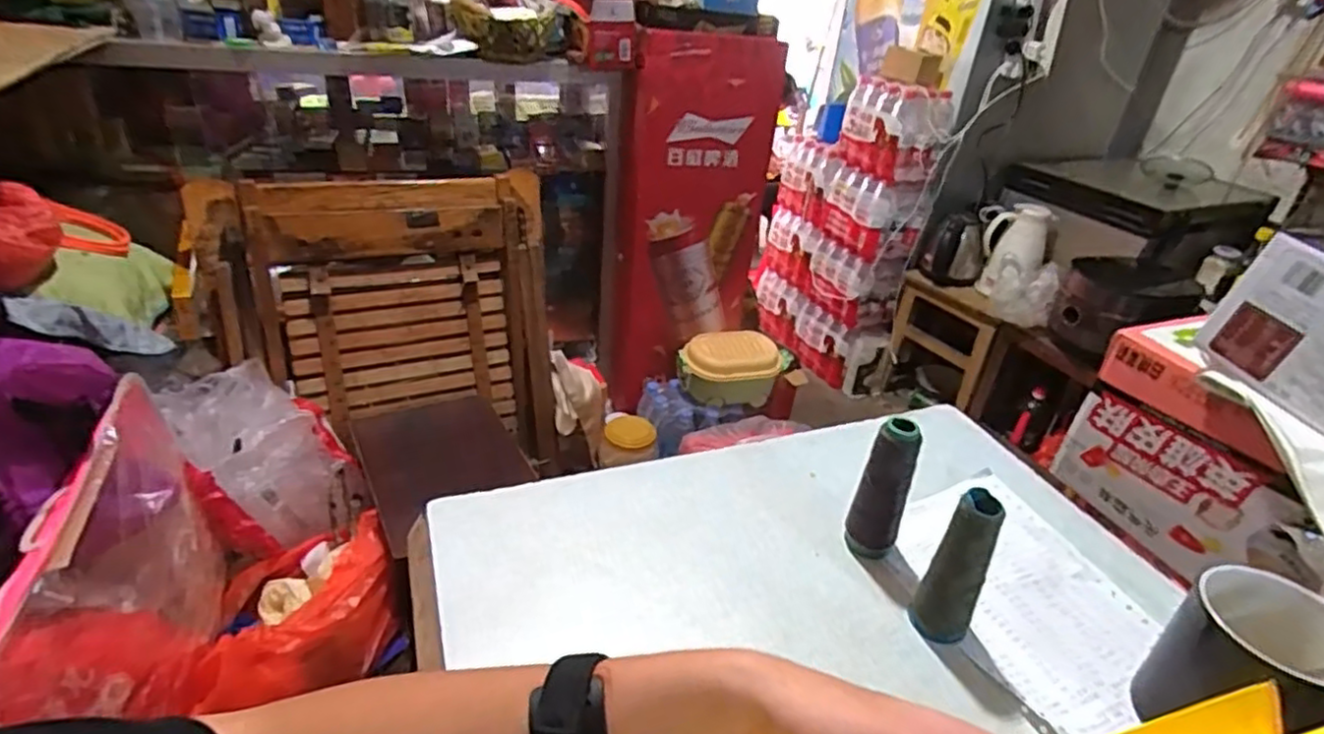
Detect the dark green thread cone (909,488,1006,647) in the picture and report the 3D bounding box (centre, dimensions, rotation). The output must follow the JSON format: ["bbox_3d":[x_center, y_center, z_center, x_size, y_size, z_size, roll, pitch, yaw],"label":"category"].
[{"bbox_3d":[0.189,0.129,0.434,0.028,0.109,0.028,-3,31,-14],"label":"dark green thread cone"}]

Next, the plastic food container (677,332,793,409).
[{"bbox_3d":[0.168,0.002,1.560,0.259,0.119,0.129,3,30,-5],"label":"plastic food container"}]

